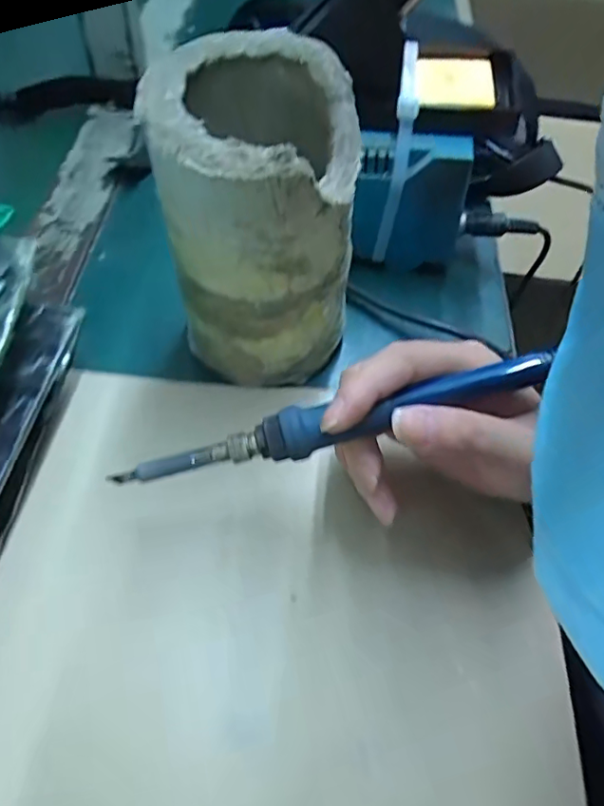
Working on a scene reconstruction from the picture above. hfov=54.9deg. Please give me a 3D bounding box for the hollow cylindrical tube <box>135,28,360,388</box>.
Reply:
[{"bbox_3d":[-0.022,-0.088,0.304,0.092,0.155,0.094,4,56,0],"label":"hollow cylindrical tube"}]

